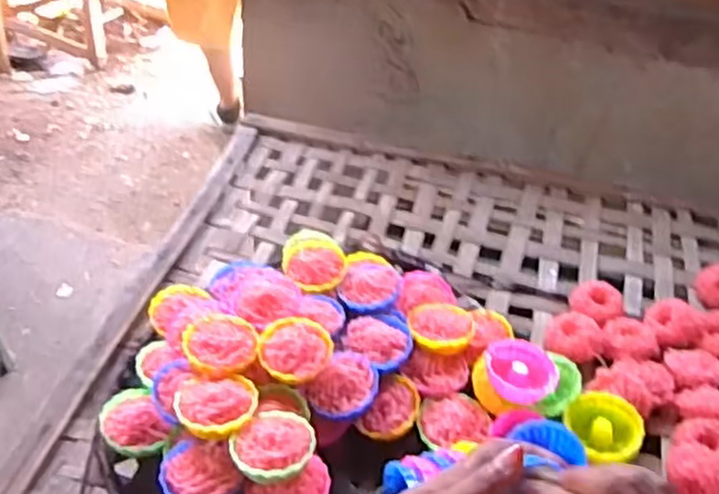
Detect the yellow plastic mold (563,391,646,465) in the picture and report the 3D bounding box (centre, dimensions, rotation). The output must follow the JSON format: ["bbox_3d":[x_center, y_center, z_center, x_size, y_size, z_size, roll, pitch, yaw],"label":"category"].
[{"bbox_3d":[0.203,0.149,0.606,0.060,0.022,0.066,-4,42,-9],"label":"yellow plastic mold"}]

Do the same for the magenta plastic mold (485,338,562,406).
[{"bbox_3d":[0.138,0.113,0.628,0.061,0.033,0.064,20,44,17],"label":"magenta plastic mold"}]

